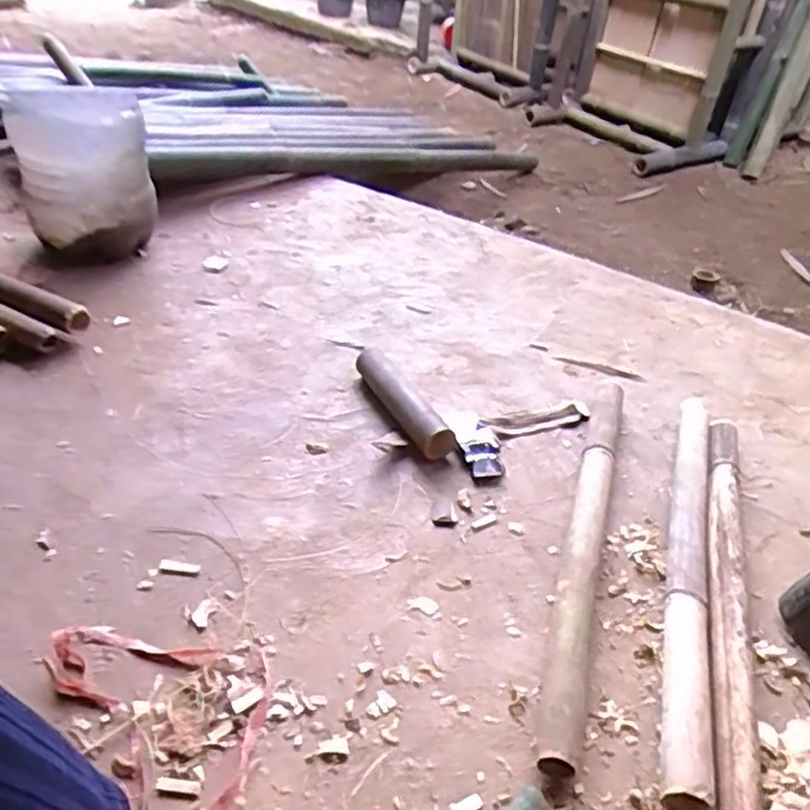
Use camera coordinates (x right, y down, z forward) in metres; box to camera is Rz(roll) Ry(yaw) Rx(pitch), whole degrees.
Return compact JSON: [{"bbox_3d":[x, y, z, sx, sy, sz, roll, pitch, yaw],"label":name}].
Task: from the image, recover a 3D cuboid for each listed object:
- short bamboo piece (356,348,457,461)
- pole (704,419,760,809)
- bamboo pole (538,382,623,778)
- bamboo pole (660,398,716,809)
[{"bbox_3d":[-0.012,-0.007,1.104,0.058,0.057,0.246,-18,43,-28],"label":"short bamboo piece"},{"bbox_3d":[0.394,0.219,0.866,0.056,0.051,0.653,16,39,13],"label":"pole"},{"bbox_3d":[0.239,0.163,0.921,0.055,0.051,0.648,14,38,11],"label":"bamboo pole"},{"bbox_3d":[0.362,0.192,0.900,0.057,0.045,0.671,15,38,12],"label":"bamboo pole"}]

